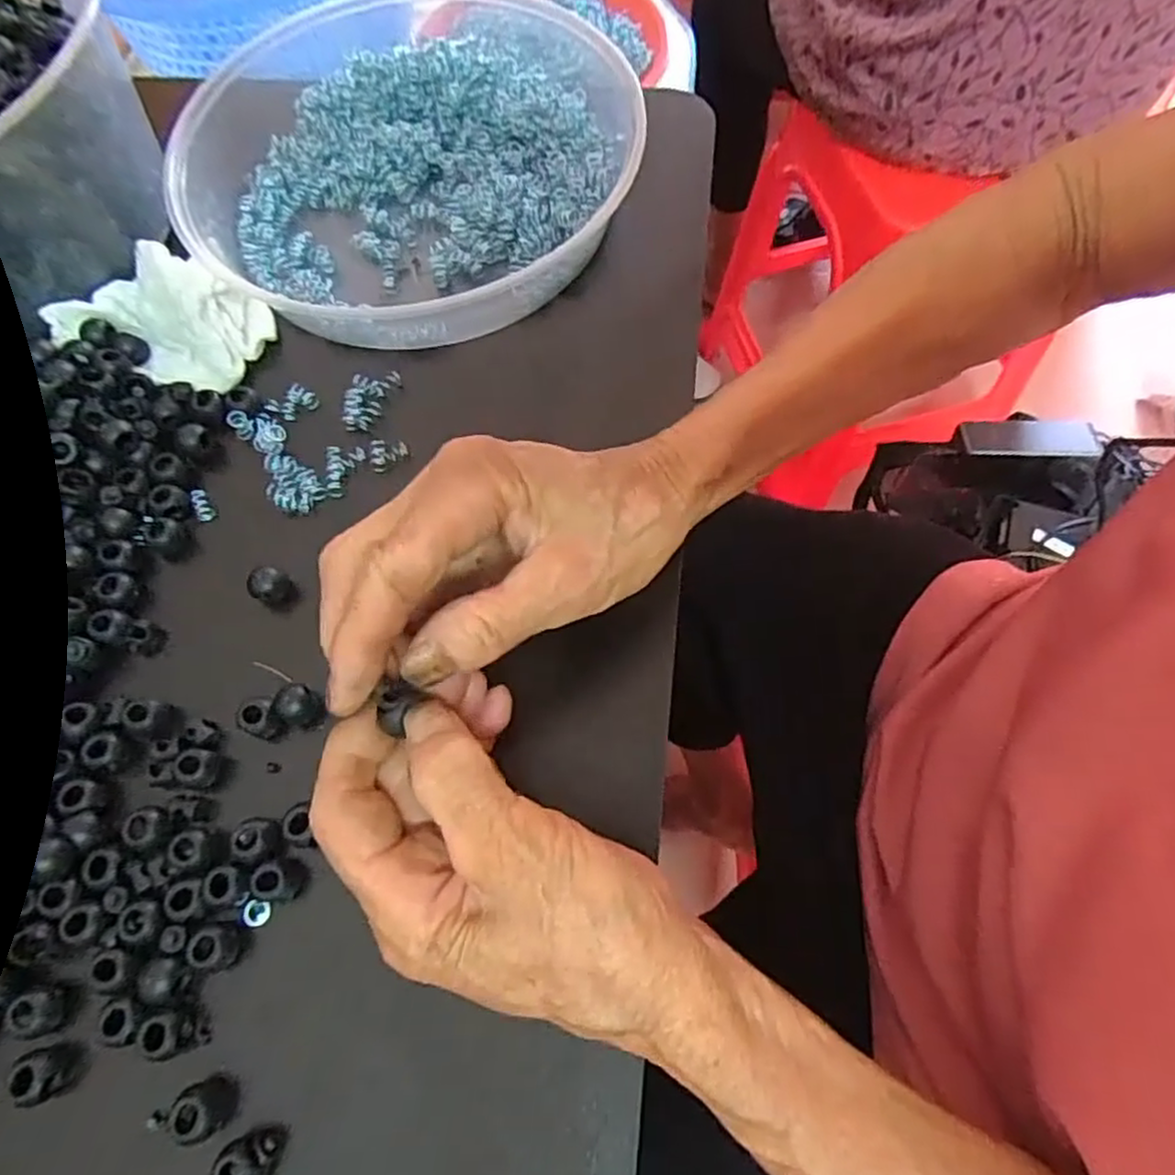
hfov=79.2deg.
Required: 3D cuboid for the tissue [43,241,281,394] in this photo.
[{"bbox_3d":[-0.199,-0.128,0.328,0.088,0.028,0.053,18,70,9],"label":"tissue"}]

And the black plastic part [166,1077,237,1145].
[{"bbox_3d":[-0.122,0.166,0.225,0.012,0.017,0.015,-24,69,-7],"label":"black plastic part"}]

